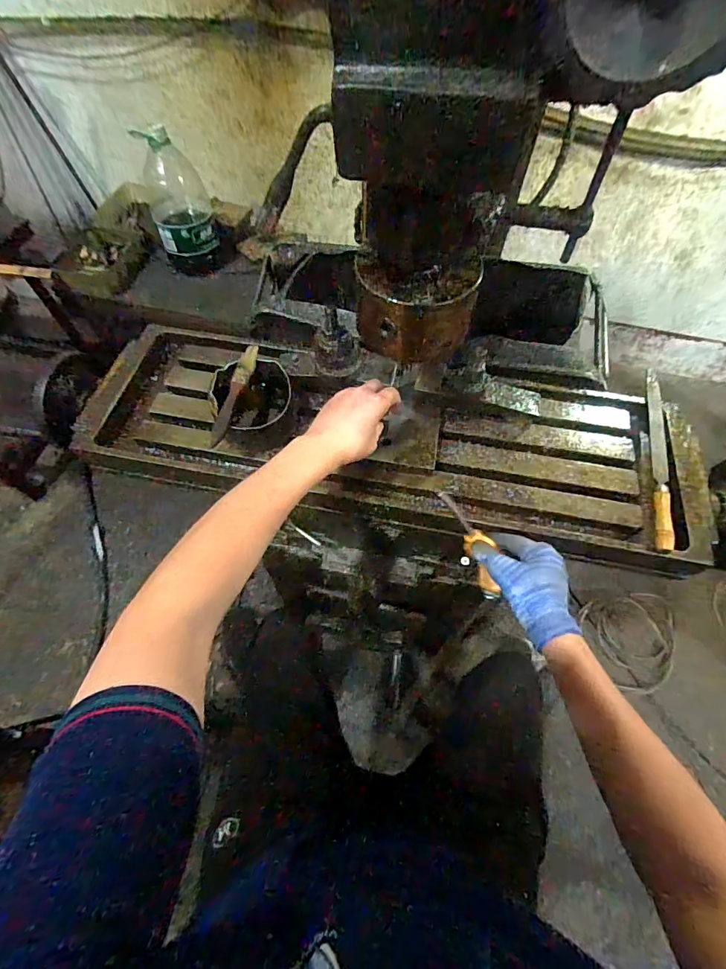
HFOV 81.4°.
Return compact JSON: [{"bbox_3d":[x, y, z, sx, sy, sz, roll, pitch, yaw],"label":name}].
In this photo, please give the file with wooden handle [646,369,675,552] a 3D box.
[{"bbox_3d":[0.381,-0.041,0.541,0.021,0.022,0.277,15,60,5],"label":"file with wooden handle"}]

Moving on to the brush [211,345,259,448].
[{"bbox_3d":[-0.161,-0.113,0.525,0.019,0.018,0.138,20,84,8],"label":"brush"}]

